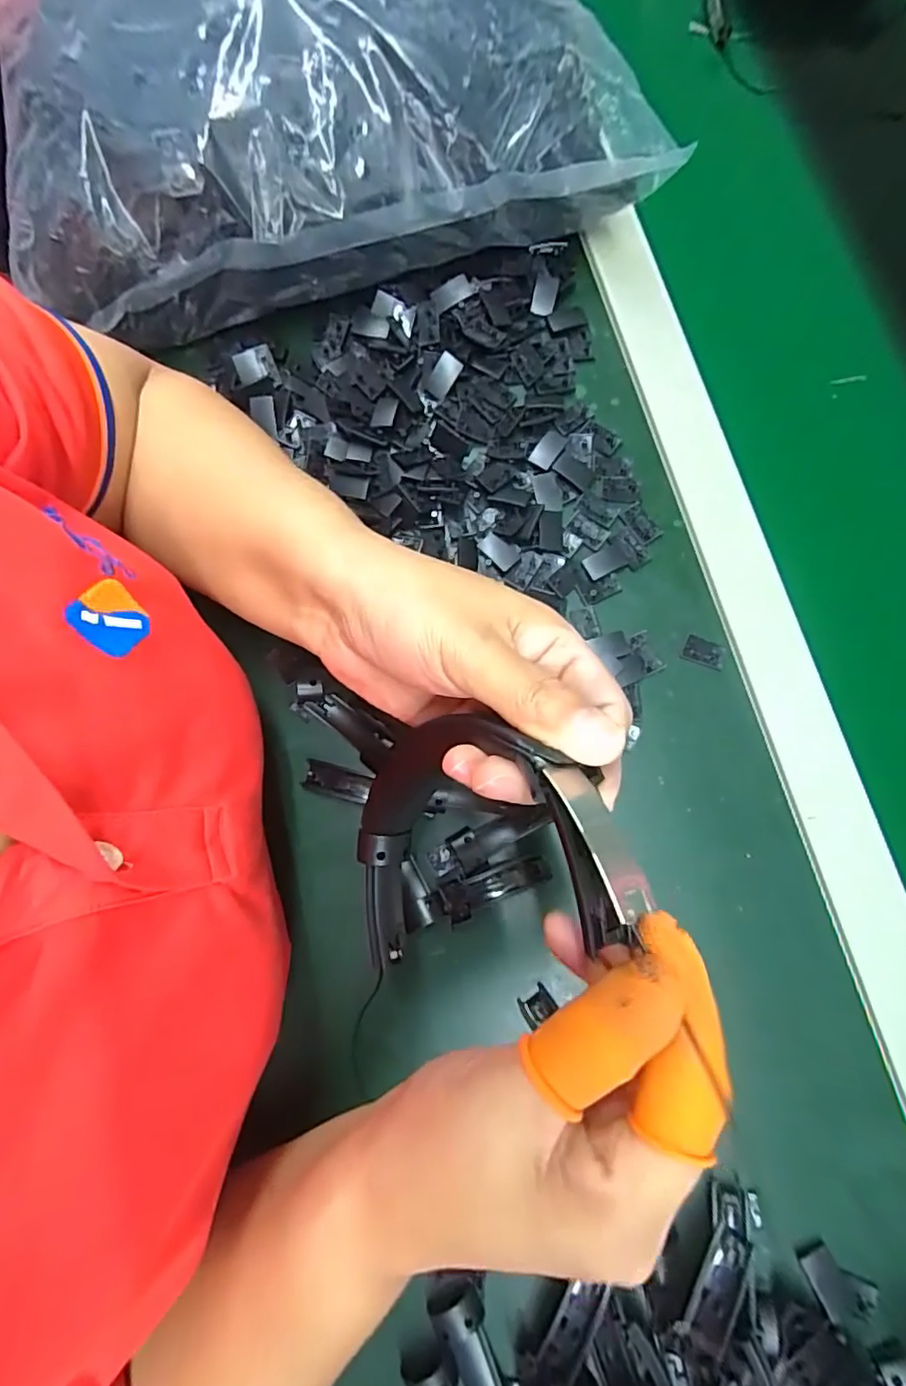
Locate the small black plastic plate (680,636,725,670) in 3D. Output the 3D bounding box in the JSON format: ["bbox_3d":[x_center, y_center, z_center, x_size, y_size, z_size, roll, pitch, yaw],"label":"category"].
[{"bbox_3d":[0.149,-0.024,0.342,0.024,0.004,0.015,24,80,5],"label":"small black plastic plate"}]

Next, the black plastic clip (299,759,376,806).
[{"bbox_3d":[-0.066,0.051,0.332,0.041,0.010,0.017,15,79,4],"label":"black plastic clip"}]

